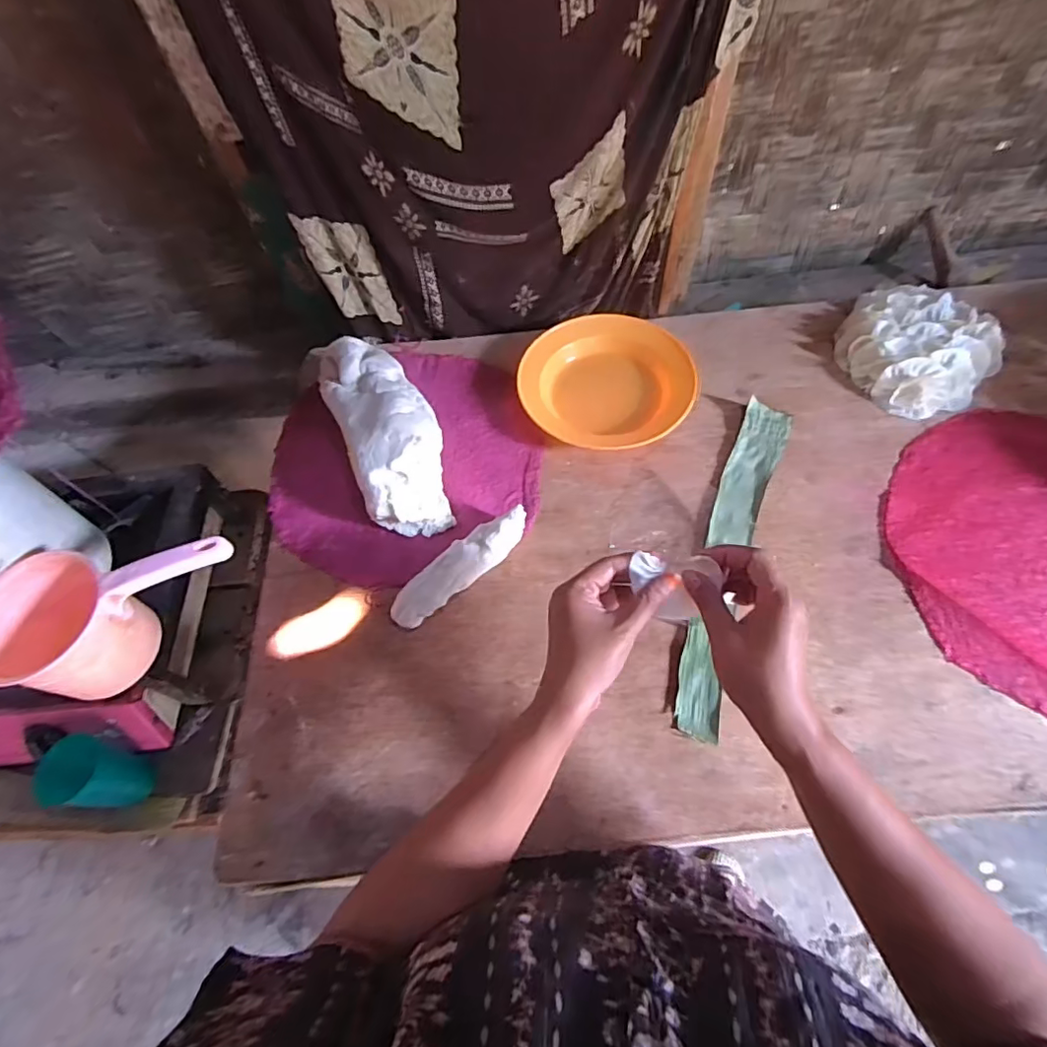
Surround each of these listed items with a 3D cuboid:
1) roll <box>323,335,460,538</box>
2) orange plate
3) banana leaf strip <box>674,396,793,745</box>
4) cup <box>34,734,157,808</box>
[{"bbox_3d":[-0.162,-0.114,0.677,0.109,0.098,0.269,-24,62,-10],"label":"roll"},{"bbox_3d":[0.109,-0.184,0.735,0.222,0.038,0.206,-2,60,3],"label":"orange plate"},{"bbox_3d":[0.231,0.027,0.627,0.058,0.012,0.414,18,63,13],"label":"banana leaf strip"},{"bbox_3d":[-0.531,0.315,0.712,0.070,0.129,0.070,-2,60,4],"label":"cup"}]

